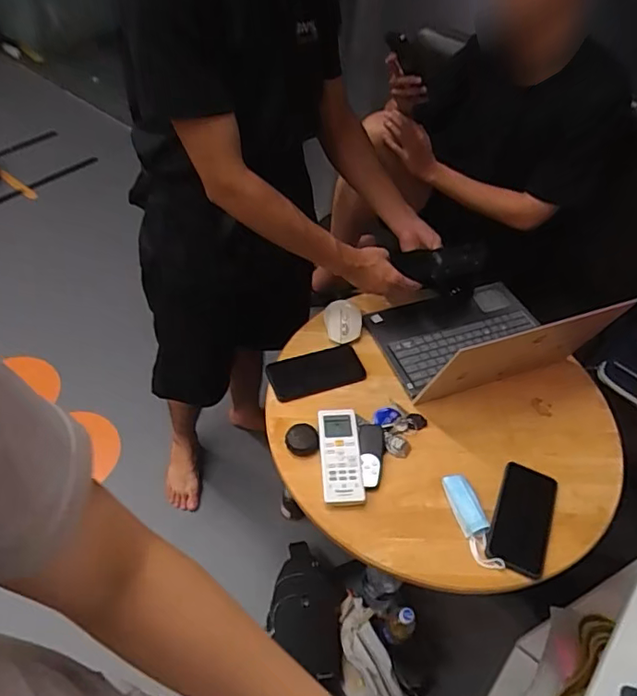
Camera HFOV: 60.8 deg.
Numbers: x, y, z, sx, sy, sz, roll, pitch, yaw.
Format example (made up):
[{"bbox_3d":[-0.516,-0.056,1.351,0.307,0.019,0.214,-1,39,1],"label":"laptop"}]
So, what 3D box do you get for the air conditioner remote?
[{"bbox_3d":[0.034,0.163,0.840,0.061,0.028,0.155,0,50,-6],"label":"air conditioner remote"}]

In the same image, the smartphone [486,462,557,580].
[{"bbox_3d":[0.302,0.246,0.799,0.081,0.011,0.170,25,49,10],"label":"smartphone"}]

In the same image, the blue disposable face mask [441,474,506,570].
[{"bbox_3d":[0.223,0.250,0.786,0.037,0.024,0.139,-9,51,-13],"label":"blue disposable face mask"}]

